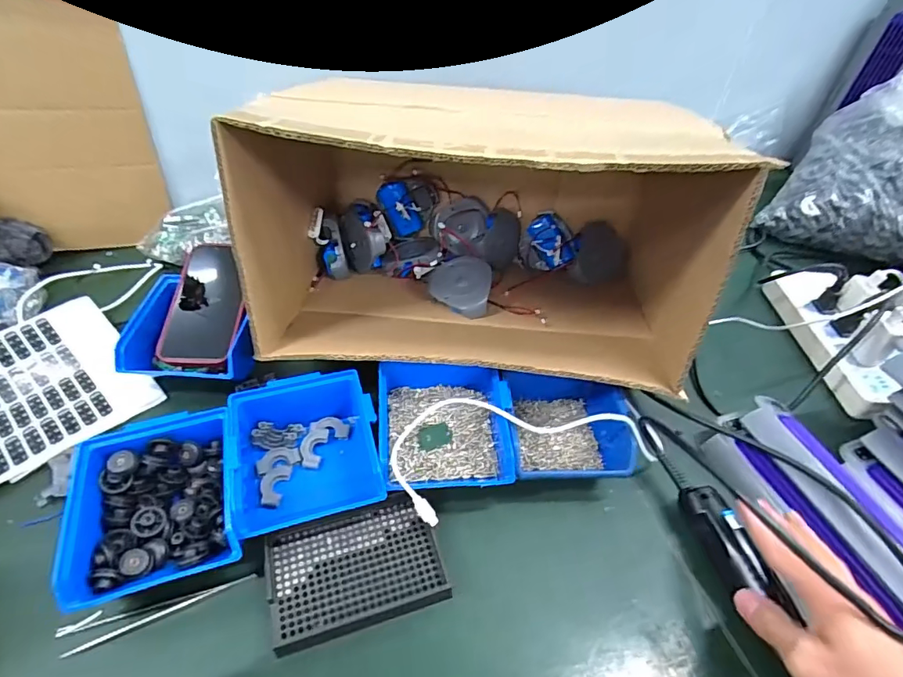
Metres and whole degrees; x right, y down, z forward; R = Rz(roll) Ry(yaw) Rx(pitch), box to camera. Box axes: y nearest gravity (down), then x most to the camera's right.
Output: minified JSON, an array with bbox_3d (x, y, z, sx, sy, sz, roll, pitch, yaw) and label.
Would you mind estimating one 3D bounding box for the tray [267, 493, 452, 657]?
[{"bbox_3d":[-0.077,0.183,0.394,0.130,0.017,0.089,-11,48,-15],"label":"tray"}]

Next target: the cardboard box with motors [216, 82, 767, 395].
[{"bbox_3d":[0.032,-0.129,0.562,0.434,0.250,0.361,4,32,1],"label":"cardboard box with motors"}]

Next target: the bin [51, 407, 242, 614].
[{"bbox_3d":[-0.234,0.134,0.401,0.115,0.062,0.133,-11,48,-15],"label":"bin"}]

